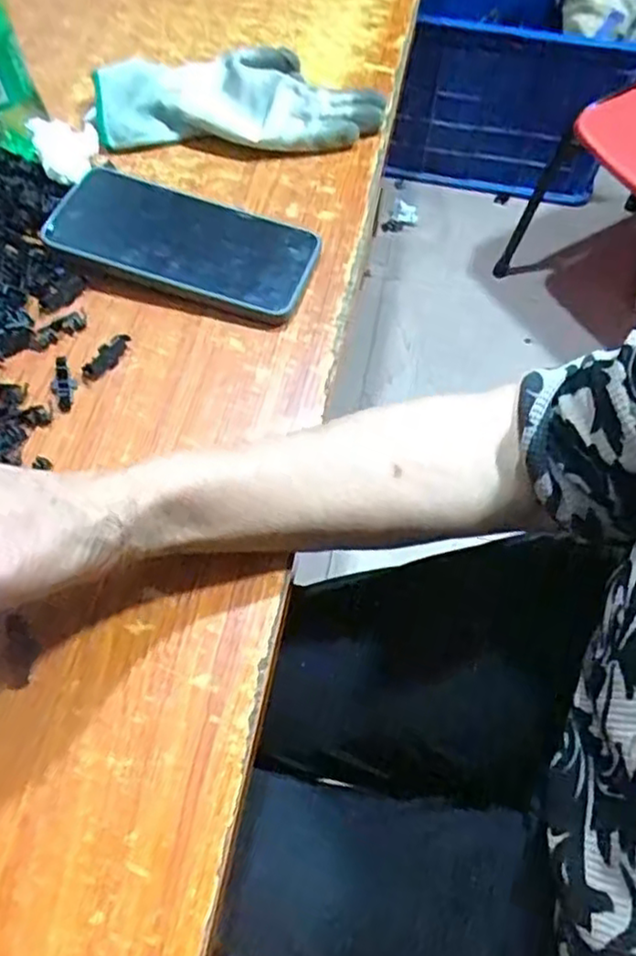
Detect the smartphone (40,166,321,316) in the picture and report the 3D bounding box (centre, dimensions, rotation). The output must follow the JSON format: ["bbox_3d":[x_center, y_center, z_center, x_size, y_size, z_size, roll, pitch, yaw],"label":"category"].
[{"bbox_3d":[-0.084,-0.153,0.433,0.160,0.009,0.078,18,60,2],"label":"smartphone"}]

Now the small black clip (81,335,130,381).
[{"bbox_3d":[-0.123,-0.071,0.397,0.011,0.011,0.035,34,66,18],"label":"small black clip"}]

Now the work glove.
[{"bbox_3d":[-0.057,-0.283,0.502,0.202,0.034,0.097,-8,61,-4],"label":"work glove"}]

